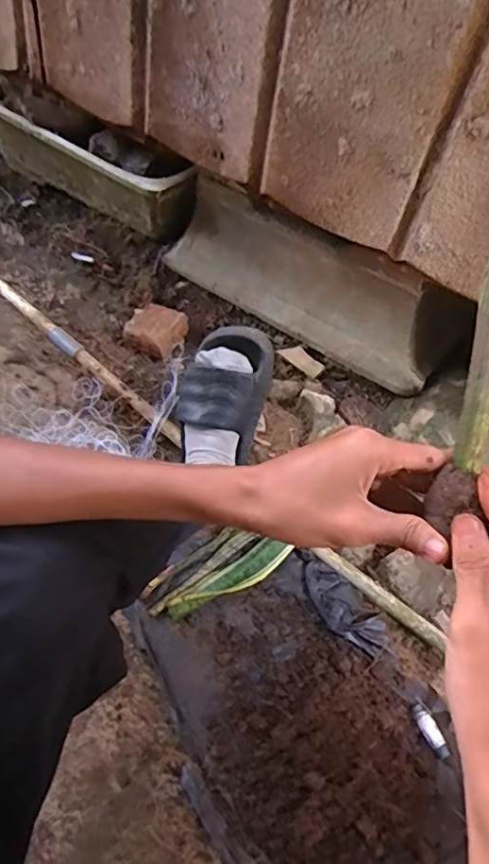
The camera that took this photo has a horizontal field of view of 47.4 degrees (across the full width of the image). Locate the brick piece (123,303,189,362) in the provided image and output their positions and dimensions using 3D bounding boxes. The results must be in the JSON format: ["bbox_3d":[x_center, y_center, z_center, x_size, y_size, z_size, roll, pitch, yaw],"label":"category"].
[{"bbox_3d":[-0.154,-0.175,0.958,0.098,0.059,0.095,17,55,7],"label":"brick piece"}]

